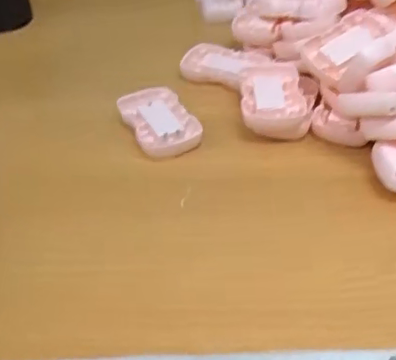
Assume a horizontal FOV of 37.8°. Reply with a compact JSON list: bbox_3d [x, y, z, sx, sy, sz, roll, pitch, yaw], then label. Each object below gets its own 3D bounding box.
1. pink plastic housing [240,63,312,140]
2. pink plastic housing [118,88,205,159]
[{"bbox_3d":[0.069,-0.077,0.530,0.059,0.023,0.093,0,41,1],"label":"pink plastic housing"},{"bbox_3d":[-0.035,-0.053,0.521,0.057,0.013,0.091,-21,45,-21],"label":"pink plastic housing"}]

